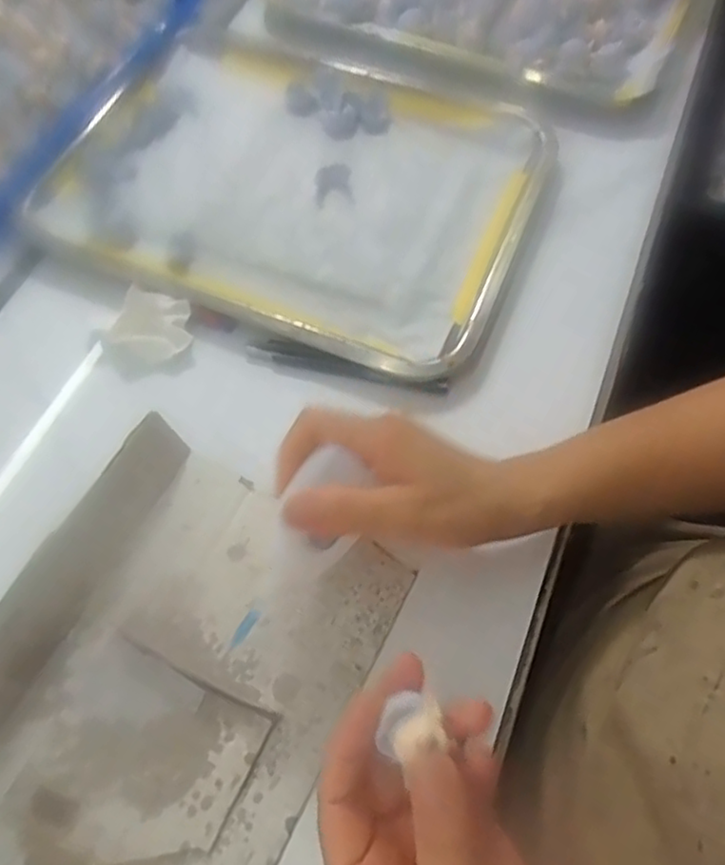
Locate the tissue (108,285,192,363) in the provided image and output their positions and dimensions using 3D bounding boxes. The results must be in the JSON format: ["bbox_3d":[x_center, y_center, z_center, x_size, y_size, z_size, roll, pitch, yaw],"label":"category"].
[{"bbox_3d":[-0.138,-0.070,0.439,0.050,0.020,0.043,26,65,10],"label":"tissue"}]

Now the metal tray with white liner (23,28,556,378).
[{"bbox_3d":[-0.046,-0.190,0.502,0.338,0.025,0.264,25,65,10],"label":"metal tray with white liner"}]

